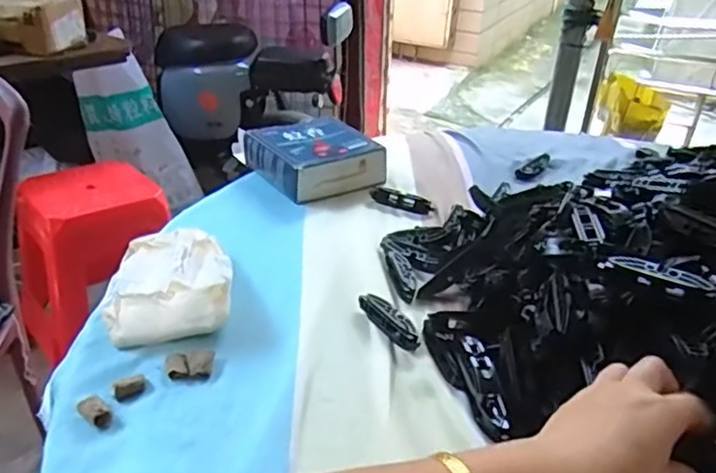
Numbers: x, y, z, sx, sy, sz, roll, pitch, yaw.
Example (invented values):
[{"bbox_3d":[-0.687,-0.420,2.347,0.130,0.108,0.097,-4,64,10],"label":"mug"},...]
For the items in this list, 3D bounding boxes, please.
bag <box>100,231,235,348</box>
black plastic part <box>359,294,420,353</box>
[{"bbox_3d":[-0.174,0.034,0.583,0.111,0.039,0.148,-5,31,-15],"label":"bag"},{"bbox_3d":[0.029,0.073,0.566,0.019,0.019,0.079,-16,35,-30],"label":"black plastic part"}]

